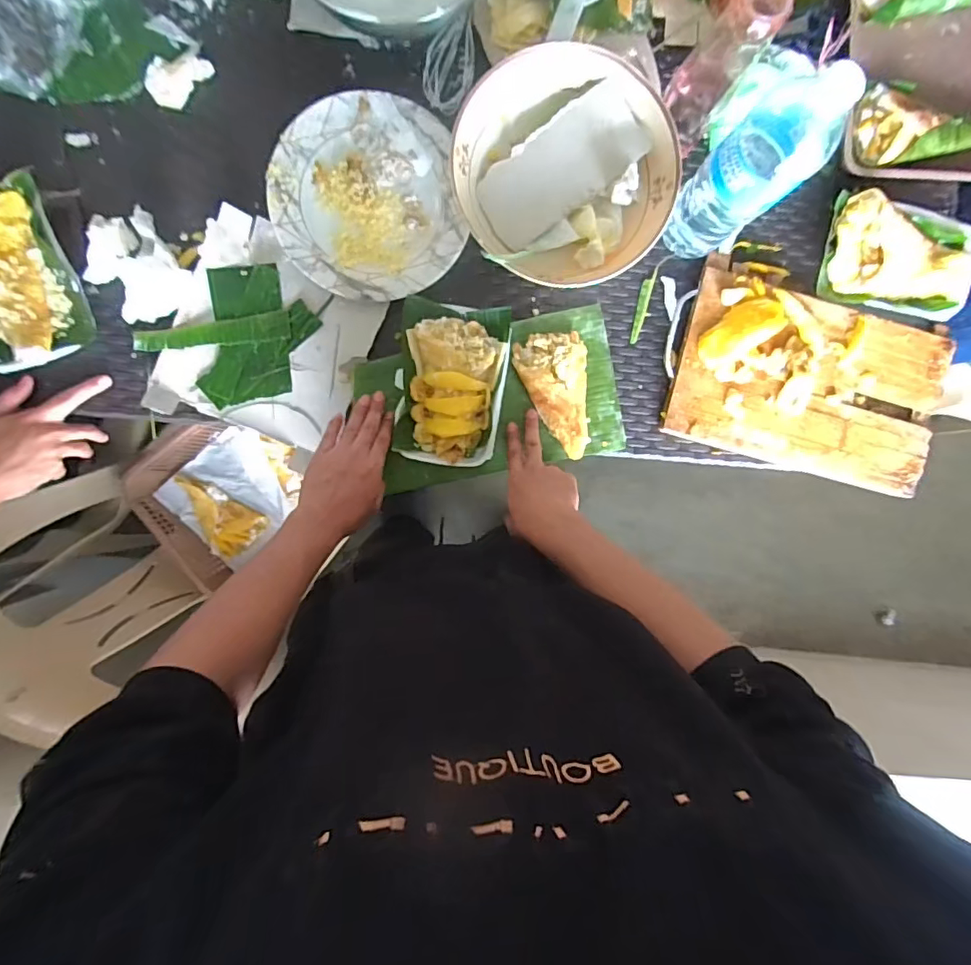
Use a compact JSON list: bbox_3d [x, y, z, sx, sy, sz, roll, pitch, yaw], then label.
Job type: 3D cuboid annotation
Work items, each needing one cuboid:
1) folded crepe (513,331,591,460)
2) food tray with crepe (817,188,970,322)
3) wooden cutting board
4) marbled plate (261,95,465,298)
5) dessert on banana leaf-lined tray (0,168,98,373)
[{"bbox_3d":[0.081,-0.104,0.627,0.084,0.014,0.147,-4,94,-3],"label":"folded crepe"},{"bbox_3d":[0.512,-0.277,0.641,0.193,0.031,0.127,6,94,-4],"label":"food tray with crepe"},{"bbox_3d":[0.405,-0.125,0.644,0.333,0.028,0.213,15,93,-4],"label":"wooden cutting board"},{"bbox_3d":[-0.135,-0.321,0.596,0.204,0.020,0.217,0,94,-3],"label":"marbled plate"},{"bbox_3d":[-0.512,-0.221,0.560,0.127,0.035,0.190,-18,95,-2],"label":"dessert on banana leaf-lined tray"}]

